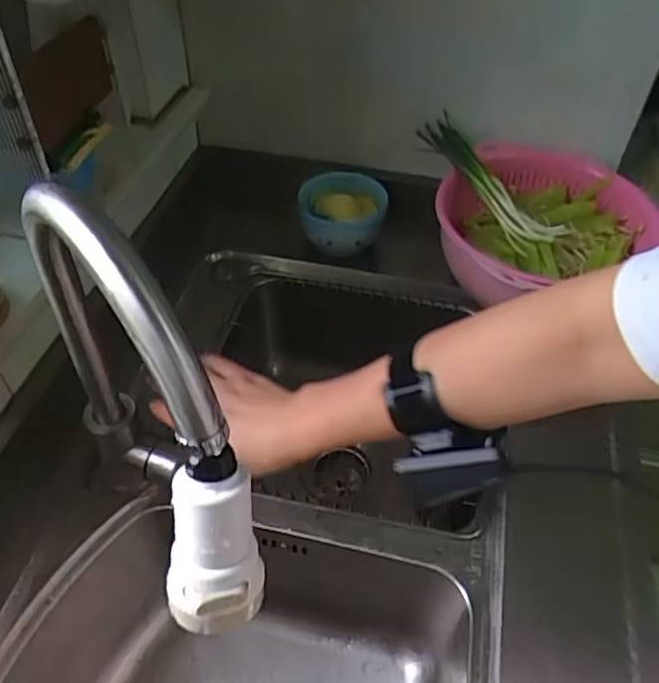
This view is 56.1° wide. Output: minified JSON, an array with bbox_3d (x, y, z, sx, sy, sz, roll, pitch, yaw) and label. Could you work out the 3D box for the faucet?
[{"bbox_3d":[-0.116,0.061,0.388,0.054,0.305,0.239,-27,53,-24],"label":"faucet"}]

